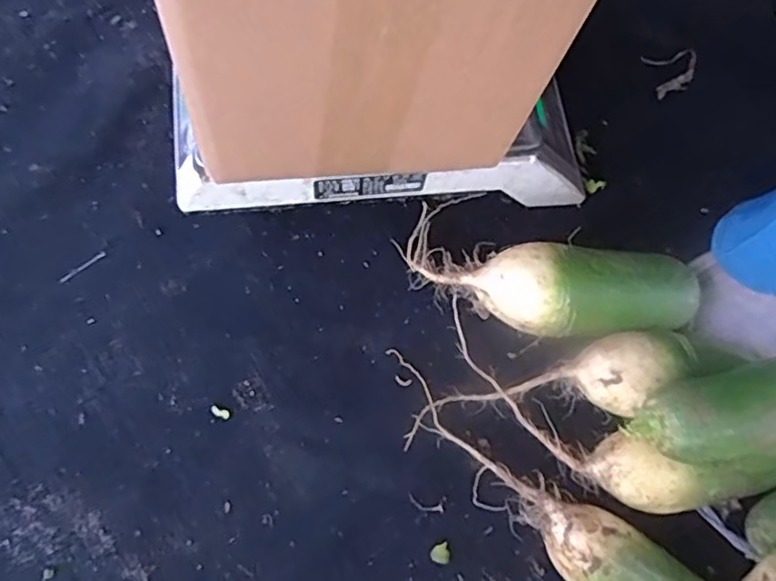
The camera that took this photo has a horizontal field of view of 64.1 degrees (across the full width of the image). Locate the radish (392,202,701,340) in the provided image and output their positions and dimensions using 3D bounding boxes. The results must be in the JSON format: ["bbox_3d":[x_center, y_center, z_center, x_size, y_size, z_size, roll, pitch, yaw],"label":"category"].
[{"bbox_3d":[0.117,-0.008,0.452,0.218,0.054,0.082,13,70,2],"label":"radish"}]

